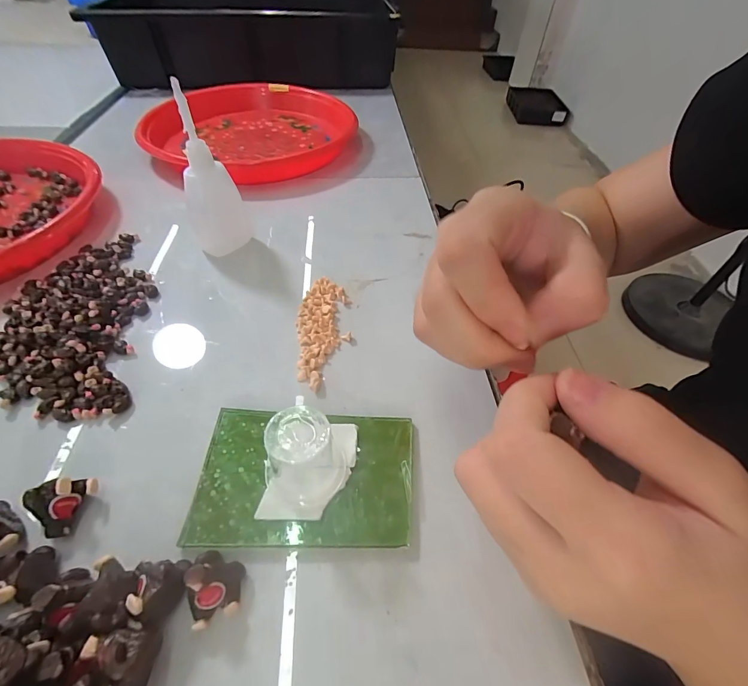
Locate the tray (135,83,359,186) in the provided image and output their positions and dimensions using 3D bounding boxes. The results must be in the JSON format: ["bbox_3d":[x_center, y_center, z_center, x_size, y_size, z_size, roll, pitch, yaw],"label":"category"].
[{"bbox_3d":[-0.138,-0.255,0.443,0.219,0.030,0.238,10,49,4],"label":"tray"}]

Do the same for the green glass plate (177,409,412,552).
[{"bbox_3d":[-0.033,0.065,0.184,0.103,0.006,0.067,4,49,0],"label":"green glass plate"}]

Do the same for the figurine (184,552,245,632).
[{"bbox_3d":[-0.064,0.096,0.147,0.020,0.021,0.025,-5,50,-8],"label":"figurine"}]

